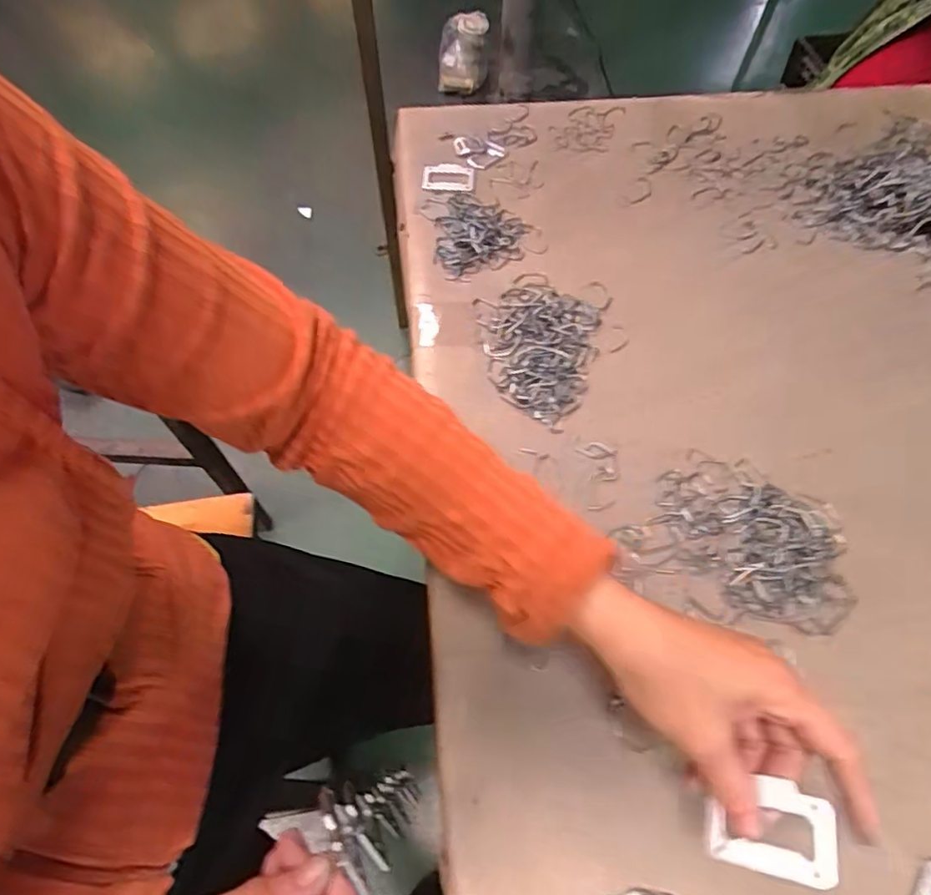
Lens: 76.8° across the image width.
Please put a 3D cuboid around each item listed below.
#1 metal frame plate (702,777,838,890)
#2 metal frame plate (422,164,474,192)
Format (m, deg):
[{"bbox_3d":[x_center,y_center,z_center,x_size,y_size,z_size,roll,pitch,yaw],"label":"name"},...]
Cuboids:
[{"bbox_3d":[0.137,0.172,0.266,0.052,0.006,0.035,-8,56,35],"label":"metal frame plate"},{"bbox_3d":[-0.017,-0.264,0.577,0.050,0.005,0.038,3,61,0],"label":"metal frame plate"}]

